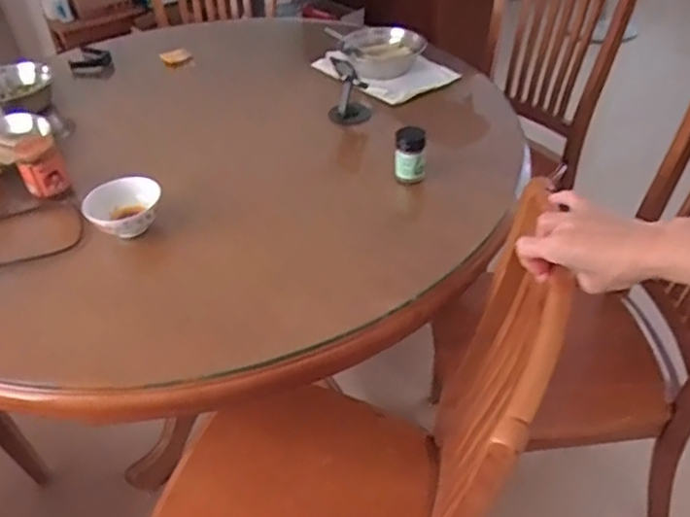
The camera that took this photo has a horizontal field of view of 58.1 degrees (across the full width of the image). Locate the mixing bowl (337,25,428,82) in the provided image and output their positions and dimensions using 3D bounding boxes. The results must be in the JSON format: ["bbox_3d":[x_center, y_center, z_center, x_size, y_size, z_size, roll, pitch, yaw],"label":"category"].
[{"bbox_3d":[0.085,-0.446,1.345,0.160,0.062,0.162,-2,39,2],"label":"mixing bowl"}]

